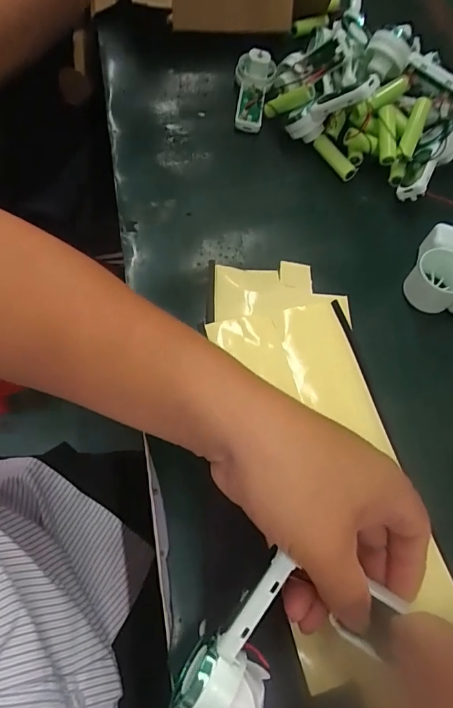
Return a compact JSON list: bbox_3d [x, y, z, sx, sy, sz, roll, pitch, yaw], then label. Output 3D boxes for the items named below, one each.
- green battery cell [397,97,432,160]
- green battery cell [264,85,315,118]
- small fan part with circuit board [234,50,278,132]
[{"bbox_3d":[0.166,-0.198,0.400,0.016,0.012,0.054,21,94,7],"label":"green battery cell"},{"bbox_3d":[0.058,-0.234,0.417,0.047,0.012,0.013,-2,55,37],"label":"green battery cell"},{"bbox_3d":[0.028,-0.253,0.433,0.046,0.043,0.080,9,63,-2],"label":"small fan part with circuit board"}]

